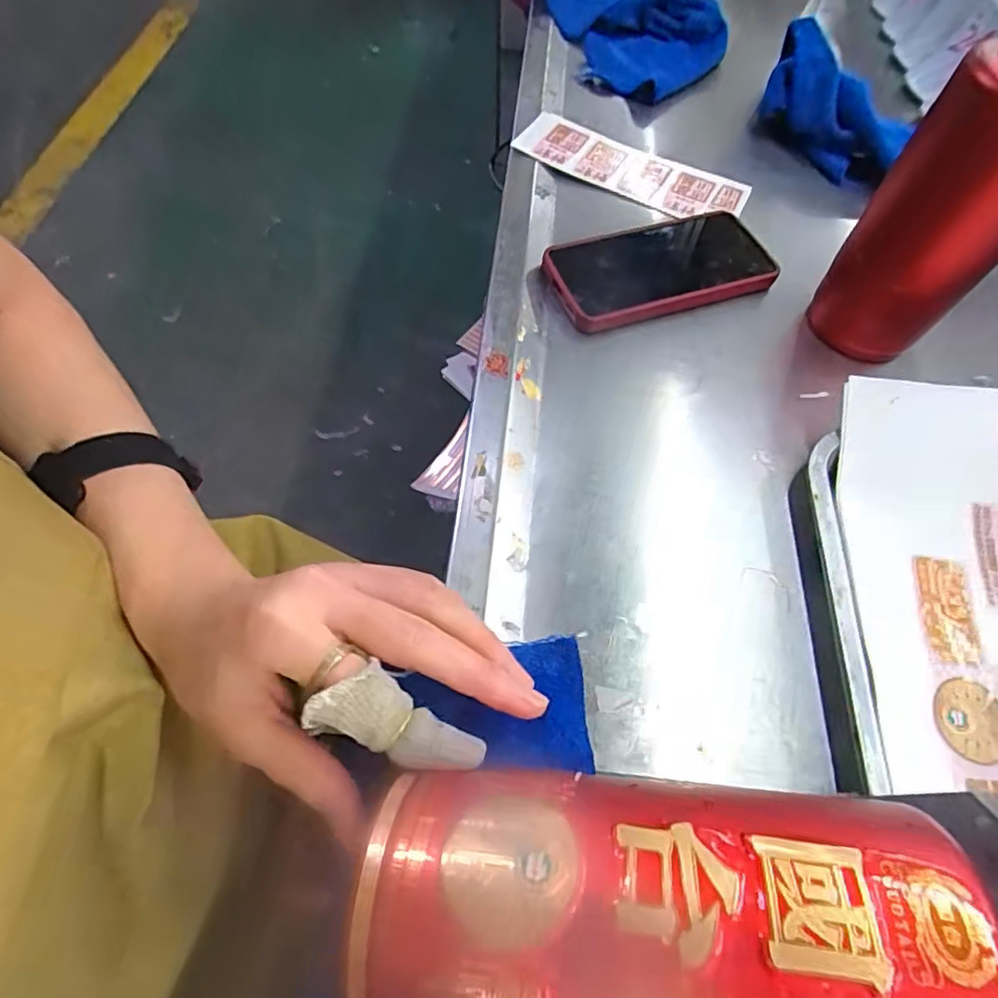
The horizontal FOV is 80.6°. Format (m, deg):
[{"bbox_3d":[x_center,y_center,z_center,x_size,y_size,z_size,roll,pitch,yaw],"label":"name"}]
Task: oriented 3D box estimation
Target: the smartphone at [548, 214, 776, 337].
[{"bbox_3d":[0.121,-0.174,0.439,0.169,0.016,0.080,-19,63,-10],"label":"smartphone"}]

